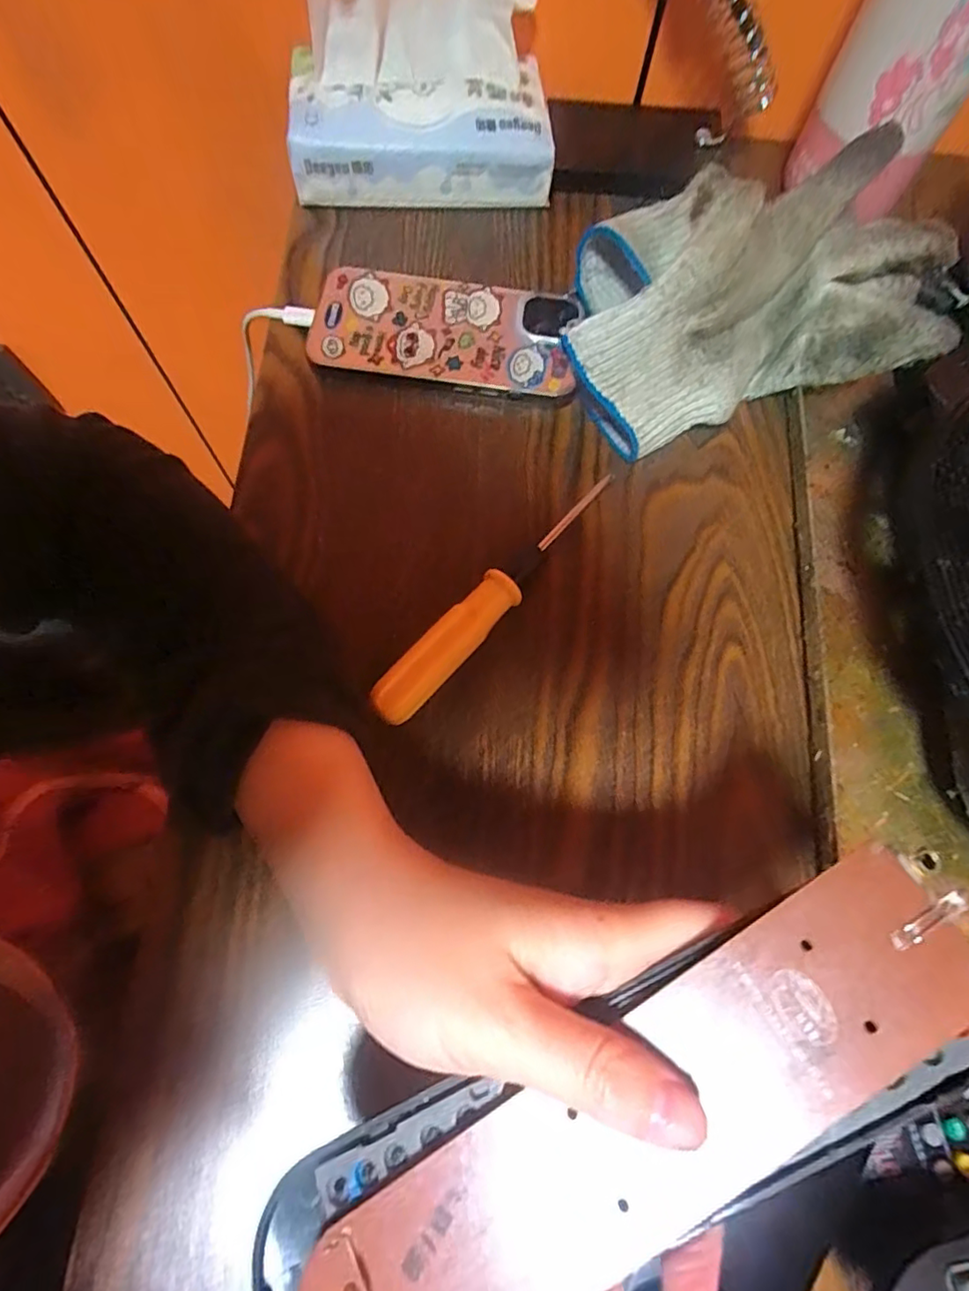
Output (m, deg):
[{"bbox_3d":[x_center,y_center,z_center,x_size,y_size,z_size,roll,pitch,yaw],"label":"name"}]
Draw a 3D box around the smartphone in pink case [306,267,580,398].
[{"bbox_3d":[-0.021,-0.169,0.300,0.137,0.013,0.064,5,70,-1],"label":"smartphone in pink case"}]

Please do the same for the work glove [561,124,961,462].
[{"bbox_3d":[0.129,-0.173,0.274,0.182,0.068,0.115,-12,72,-7],"label":"work glove"}]

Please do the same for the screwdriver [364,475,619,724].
[{"bbox_3d":[0.007,-0.024,0.253,0.019,0.024,0.148,40,73,10],"label":"screwdriver"}]

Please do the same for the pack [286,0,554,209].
[{"bbox_3d":[-0.037,-0.323,0.310,0.151,0.100,0.084,-8,71,-6],"label":"pack"}]

